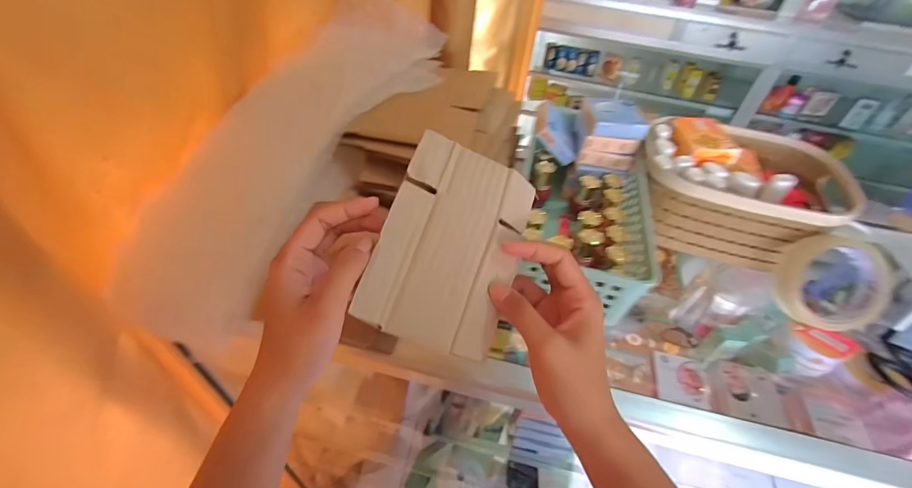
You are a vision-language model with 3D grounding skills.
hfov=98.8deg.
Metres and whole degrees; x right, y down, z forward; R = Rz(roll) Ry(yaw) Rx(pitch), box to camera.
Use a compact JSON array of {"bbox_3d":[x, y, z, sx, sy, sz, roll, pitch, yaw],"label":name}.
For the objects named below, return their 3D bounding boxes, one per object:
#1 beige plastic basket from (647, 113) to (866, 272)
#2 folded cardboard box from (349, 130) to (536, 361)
[{"bbox_3d":[0.334,-0.069,0.477,0.208,0.092,0.166,21,47,14],"label":"beige plastic basket"},{"bbox_3d":[-0.001,-0.001,0.275,0.096,0.010,0.141,23,75,-12],"label":"folded cardboard box"}]

